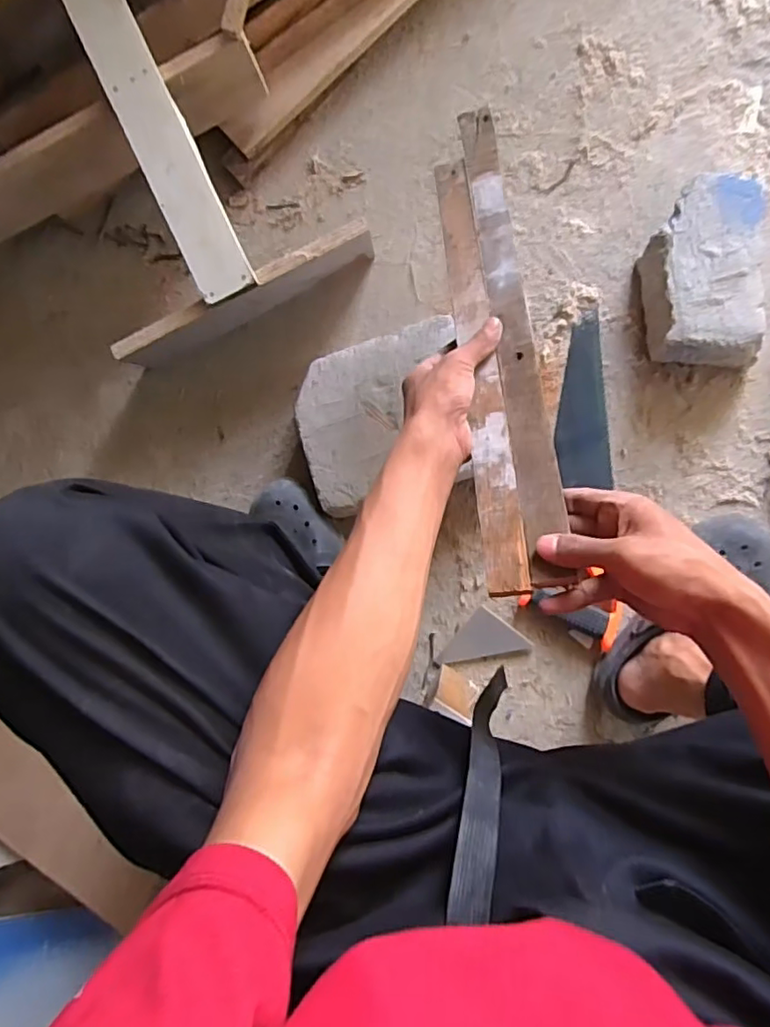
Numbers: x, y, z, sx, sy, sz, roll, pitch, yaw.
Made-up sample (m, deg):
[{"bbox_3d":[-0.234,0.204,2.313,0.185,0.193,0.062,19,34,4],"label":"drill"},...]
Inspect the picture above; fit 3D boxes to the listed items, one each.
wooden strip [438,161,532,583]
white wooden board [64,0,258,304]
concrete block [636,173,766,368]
[{"bbox_3d":[0.079,-0.148,0.499,0.031,0.007,0.445,-6,66,8],"label":"wooden strip"},{"bbox_3d":[-0.293,-0.498,0.685,0.071,0.015,0.500,-25,94,2],"label":"white wooden board"},{"bbox_3d":[0.385,-0.288,0.705,0.120,0.079,0.216,0,86,8],"label":"concrete block"}]

